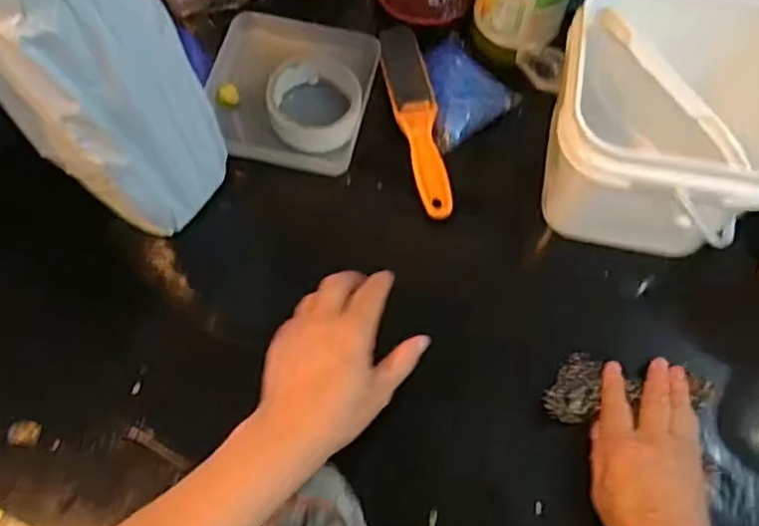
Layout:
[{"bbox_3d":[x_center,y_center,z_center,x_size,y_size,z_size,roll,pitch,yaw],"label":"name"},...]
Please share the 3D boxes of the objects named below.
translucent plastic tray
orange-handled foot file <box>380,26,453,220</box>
[{"bbox_3d":[-0.088,-0.175,0.647,0.156,0.027,0.164,11,67,4],"label":"translucent plastic tray"},{"bbox_3d":[0.037,-0.140,0.624,0.040,0.017,0.210,-11,67,-6],"label":"orange-handled foot file"}]

